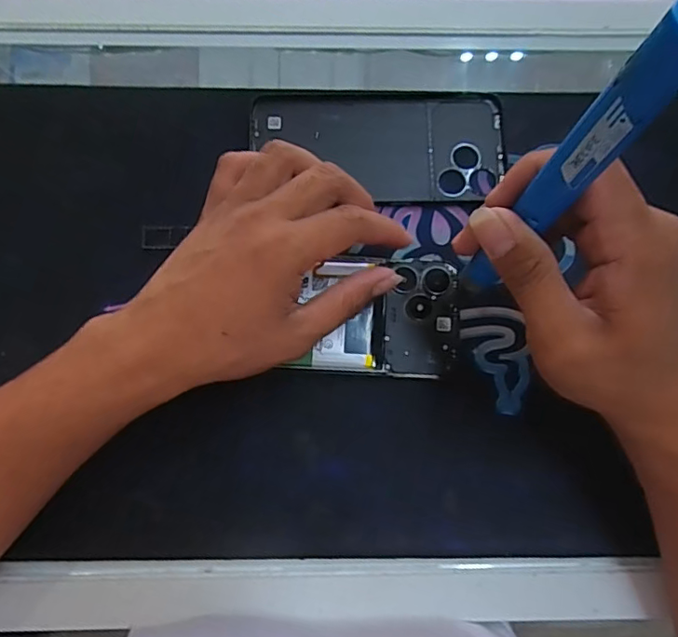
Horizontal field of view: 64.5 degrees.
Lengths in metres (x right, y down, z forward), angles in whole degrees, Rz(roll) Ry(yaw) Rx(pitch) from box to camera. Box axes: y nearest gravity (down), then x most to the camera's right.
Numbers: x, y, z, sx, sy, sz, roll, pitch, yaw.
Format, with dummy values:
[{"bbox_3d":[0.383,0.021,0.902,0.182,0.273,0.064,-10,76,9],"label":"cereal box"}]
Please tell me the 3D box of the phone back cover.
[{"bbox_3d":[0.027,-0.112,0.350,0.162,0.005,0.077,-2,80,-2],"label":"phone back cover"}]

